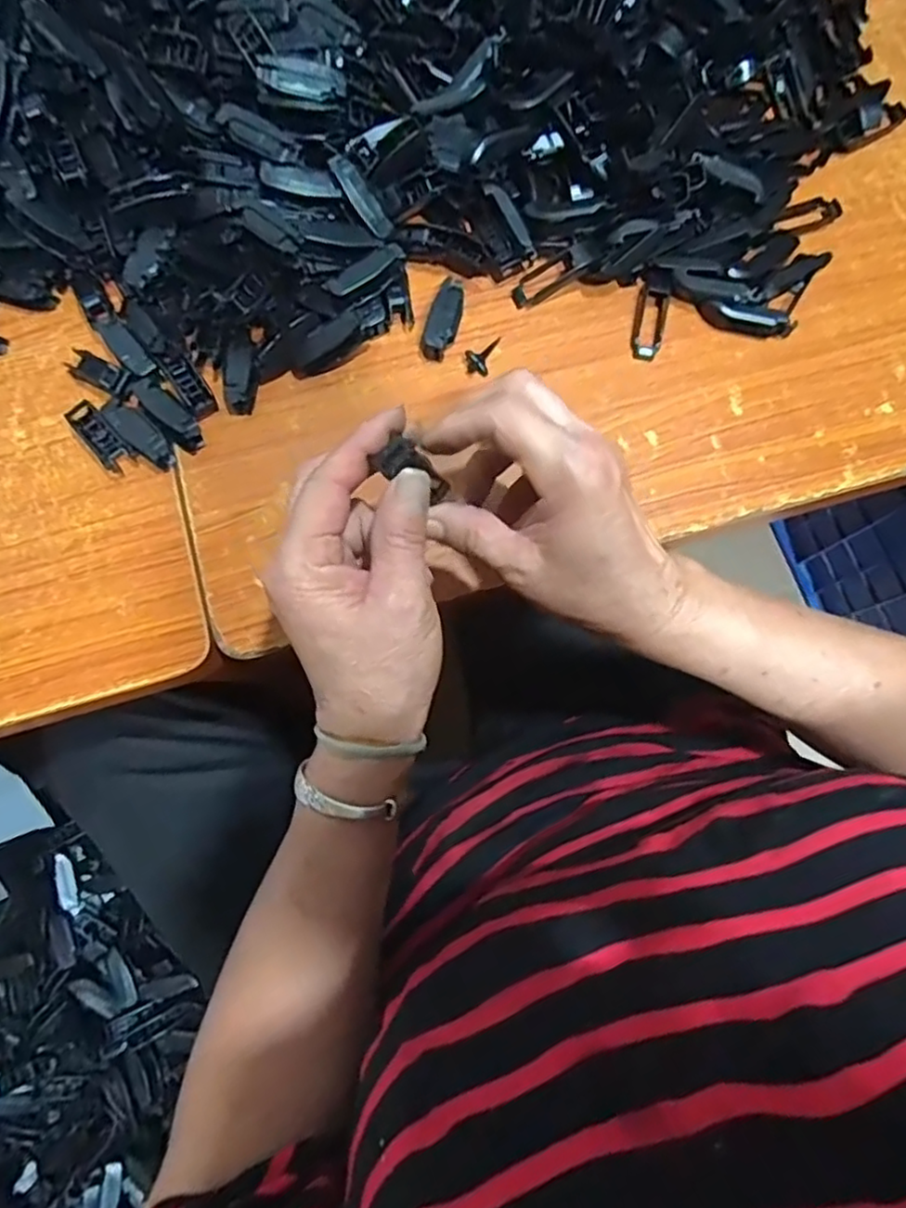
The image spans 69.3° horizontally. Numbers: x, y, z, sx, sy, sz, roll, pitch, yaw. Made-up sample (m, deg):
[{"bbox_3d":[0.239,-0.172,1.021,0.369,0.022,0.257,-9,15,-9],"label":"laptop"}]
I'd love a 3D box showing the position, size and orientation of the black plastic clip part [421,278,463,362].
[{"bbox_3d":[-0.006,-0.176,0.405,0.019,0.015,0.048,15,78,2],"label":"black plastic clip part"}]

